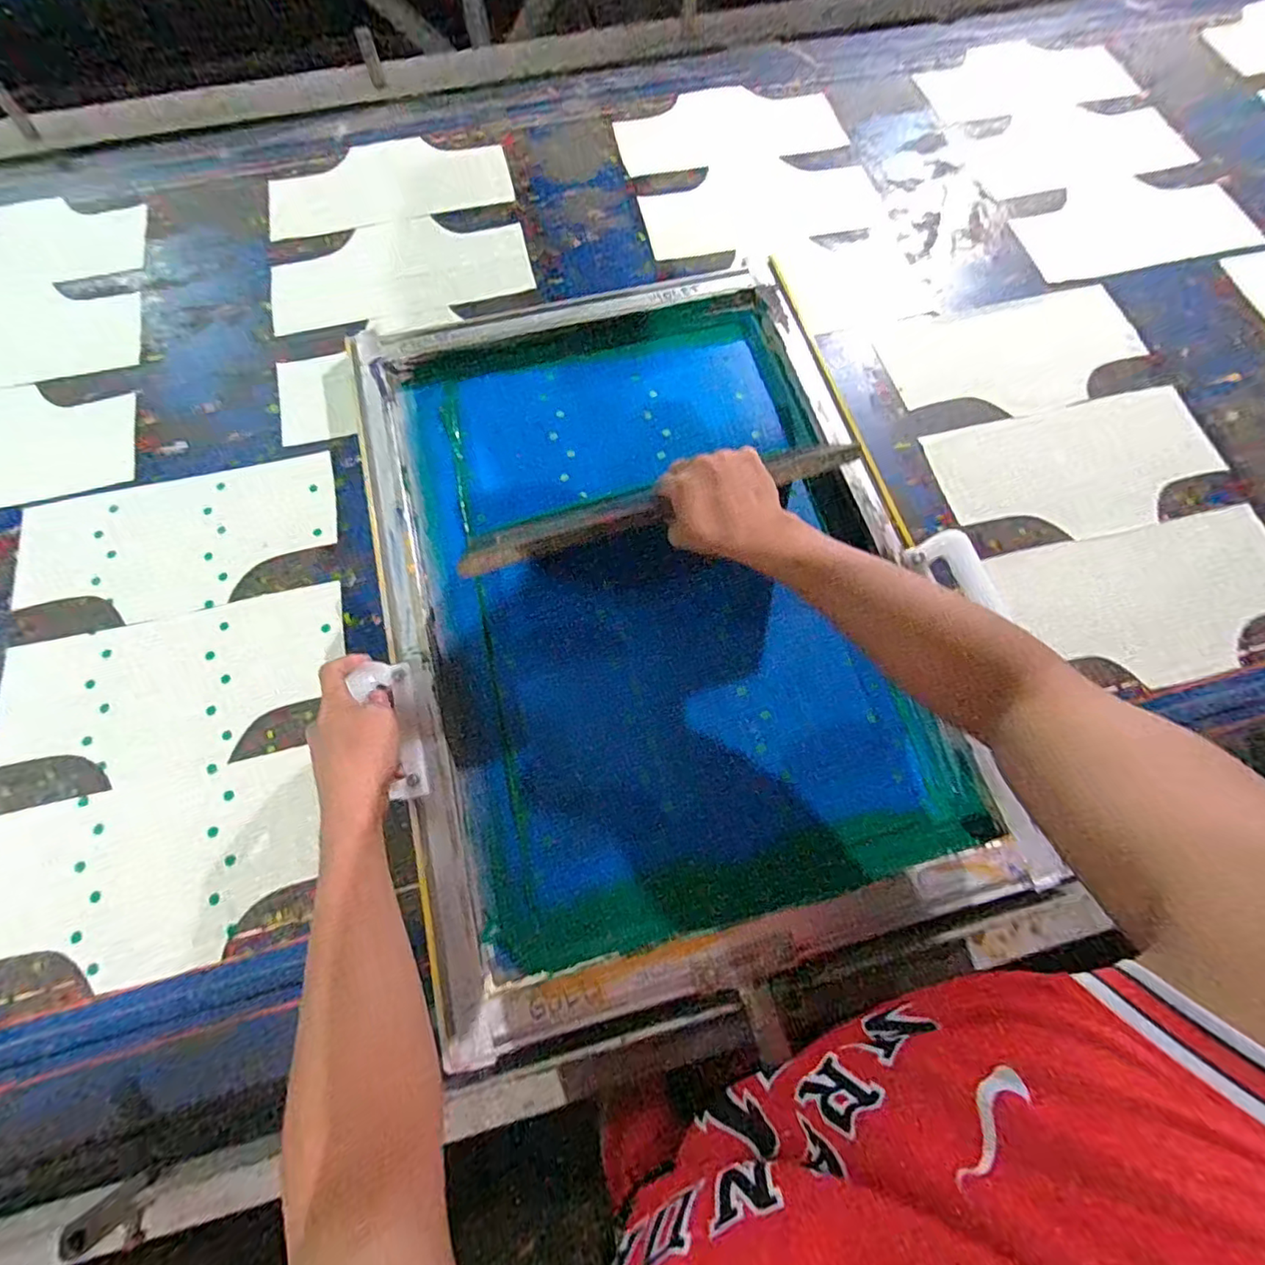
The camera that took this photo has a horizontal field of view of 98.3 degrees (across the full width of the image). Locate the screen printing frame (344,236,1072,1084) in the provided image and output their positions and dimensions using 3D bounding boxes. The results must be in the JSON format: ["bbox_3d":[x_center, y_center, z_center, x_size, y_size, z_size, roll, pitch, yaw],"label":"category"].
[{"bbox_3d":[0.021,-0.064,0.562,0.528,0.048,0.735,-14,73,-6],"label":"screen printing frame"}]

